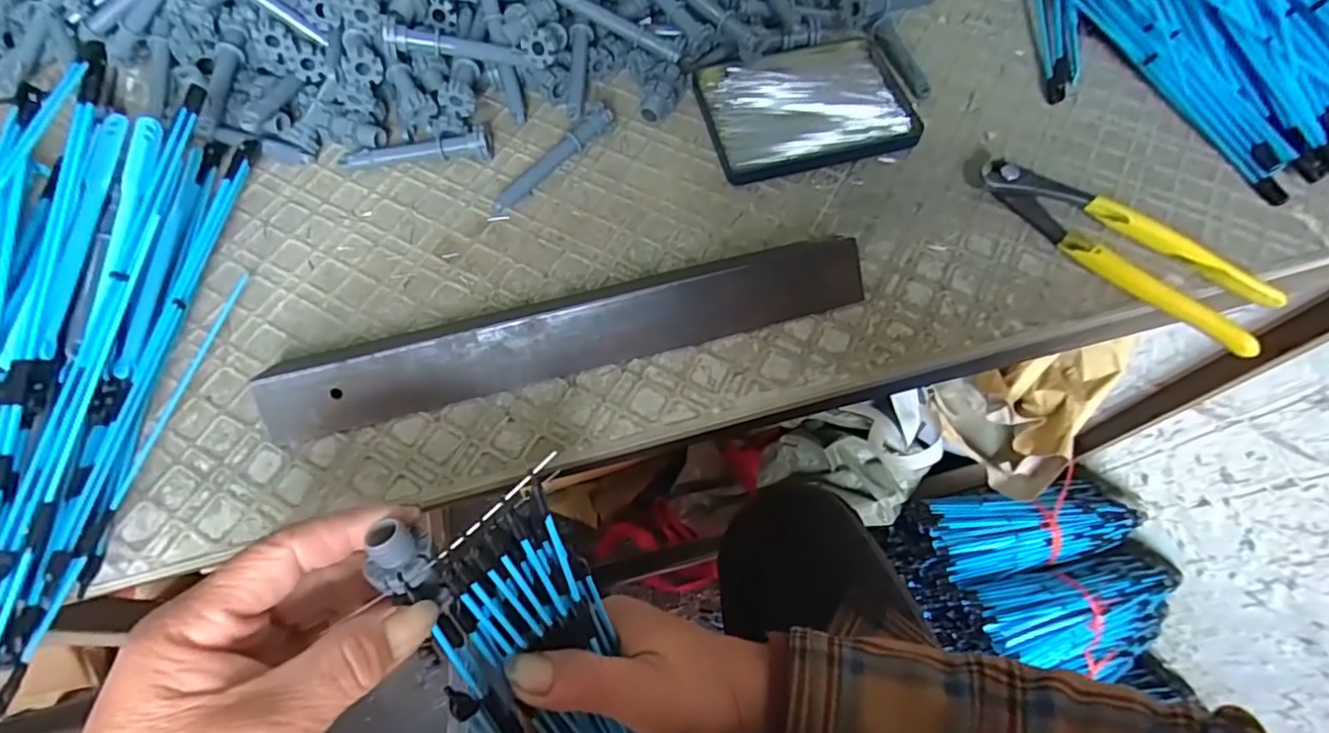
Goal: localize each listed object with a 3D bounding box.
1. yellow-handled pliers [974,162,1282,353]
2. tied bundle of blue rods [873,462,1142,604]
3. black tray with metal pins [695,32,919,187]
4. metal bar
[{"bbox_3d":[0.260,-0.070,0.350,0.163,0.016,0.044,38,71,16],"label":"yellow-handled pliers"},{"bbox_3d":[0.516,0.241,0.906,0.330,0.129,0.125,-12,66,-6],"label":"tied bundle of blue rods"},{"bbox_3d":[0.092,-0.172,0.402,0.130,0.008,0.097,-13,66,-6],"label":"black tray with metal pins"},{"bbox_3d":[-0.049,-0.025,0.323,0.311,0.028,0.049,-14,66,-6],"label":"metal bar"}]

